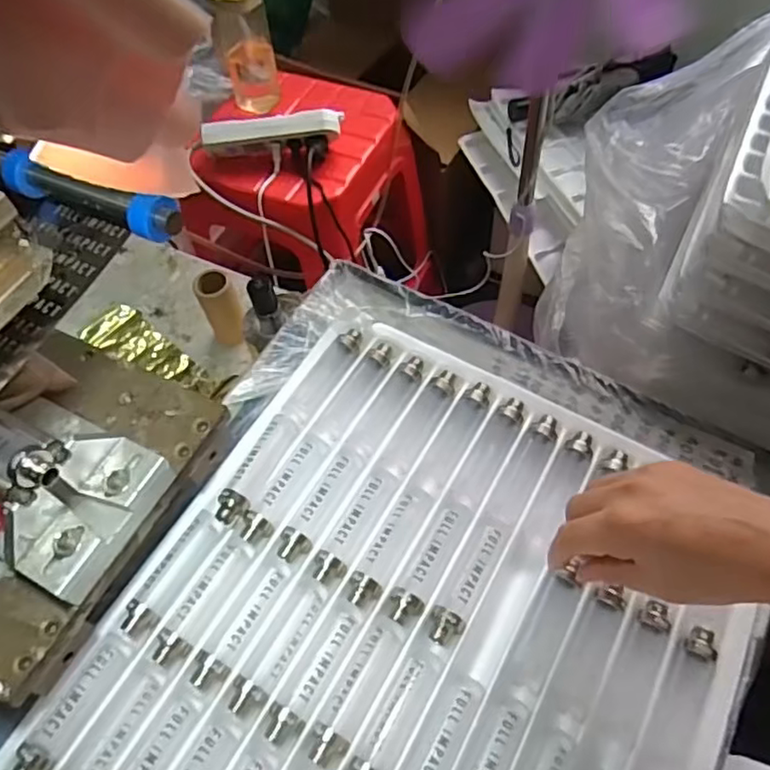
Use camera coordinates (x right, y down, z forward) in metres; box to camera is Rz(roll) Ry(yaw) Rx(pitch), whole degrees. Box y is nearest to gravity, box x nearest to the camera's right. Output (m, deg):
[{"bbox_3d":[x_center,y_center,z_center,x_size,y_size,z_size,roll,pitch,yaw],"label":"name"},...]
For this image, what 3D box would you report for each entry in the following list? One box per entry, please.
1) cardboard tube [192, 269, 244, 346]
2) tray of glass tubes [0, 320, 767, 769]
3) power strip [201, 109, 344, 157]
[{"bbox_3d":[-0.143,-0.066,0.552,0.030,0.070,0.023,-21,38,-12],"label":"cardboard tube"},{"bbox_3d":[-0.005,0.181,0.362,0.342,0.016,0.448,26,62,14],"label":"tray of glass tubes"},{"bbox_3d":[-0.163,-0.362,0.912,0.198,0.051,0.049,-4,59,-3],"label":"power strip"}]

